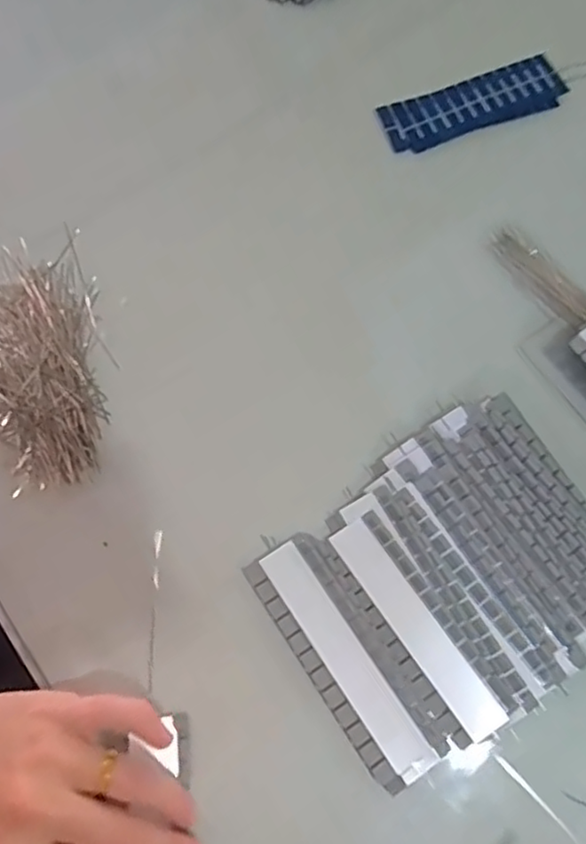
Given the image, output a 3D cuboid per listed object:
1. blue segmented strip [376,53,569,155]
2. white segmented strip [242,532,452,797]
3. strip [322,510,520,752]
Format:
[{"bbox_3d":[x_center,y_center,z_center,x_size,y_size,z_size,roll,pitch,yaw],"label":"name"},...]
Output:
[{"bbox_3d":[0.128,-0.225,0.456,0.136,0.005,0.043,-22,73,-7],"label":"blue segmented strip"},{"bbox_3d":[0.027,0.124,0.341,0.041,0.007,0.132,-33,75,-10],"label":"white segmented strip"},{"bbox_3d":[0.065,0.108,0.345,0.037,0.007,0.124,-34,75,-11],"label":"strip"}]

